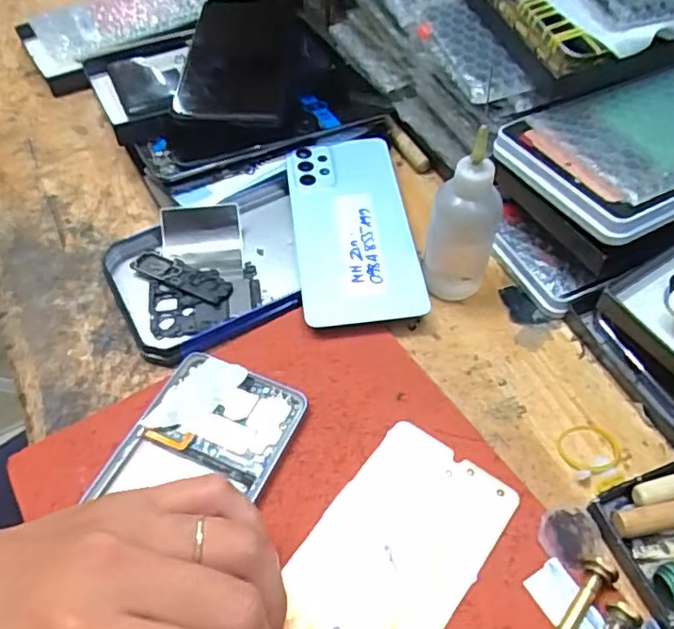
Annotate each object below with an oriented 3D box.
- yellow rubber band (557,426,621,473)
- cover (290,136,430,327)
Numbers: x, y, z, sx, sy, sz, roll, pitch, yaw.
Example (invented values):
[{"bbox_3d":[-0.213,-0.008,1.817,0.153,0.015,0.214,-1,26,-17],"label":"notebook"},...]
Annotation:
[{"bbox_3d":[0.124,0.066,0.305,0.028,0.004,0.027,-1,53,1],"label":"yellow rubber band"},{"bbox_3d":[0.009,-0.056,0.385,0.070,0.007,0.146,-6,59,-5],"label":"cover"}]

